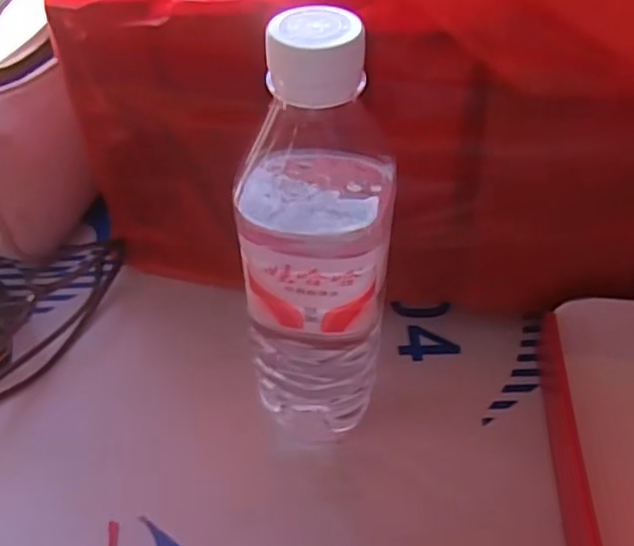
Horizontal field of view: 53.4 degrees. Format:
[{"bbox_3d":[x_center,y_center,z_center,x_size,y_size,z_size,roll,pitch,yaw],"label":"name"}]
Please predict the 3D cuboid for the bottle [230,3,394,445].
[{"bbox_3d":[0.002,0.006,0.276,0.061,0.225,0.060,4,47,6],"label":"bottle"}]

